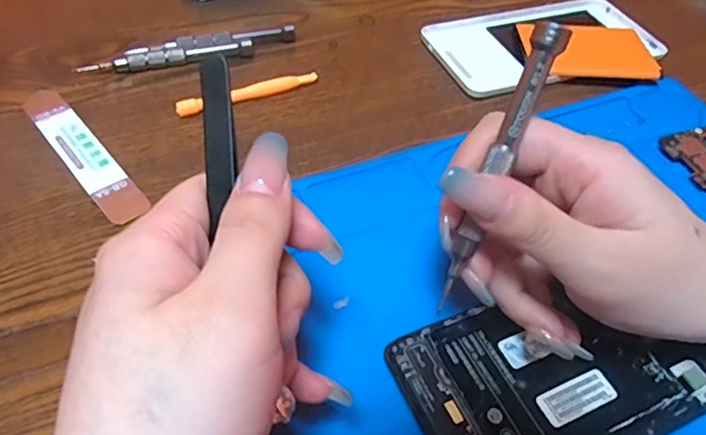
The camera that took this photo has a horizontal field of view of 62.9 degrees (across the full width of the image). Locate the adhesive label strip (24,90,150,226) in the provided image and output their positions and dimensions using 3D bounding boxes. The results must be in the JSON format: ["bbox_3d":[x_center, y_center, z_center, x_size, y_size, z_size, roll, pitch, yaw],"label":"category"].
[{"bbox_3d":[-0.142,-0.036,0.300,0.021,0.004,0.116,-32,57,-28],"label":"adhesive label strip"}]

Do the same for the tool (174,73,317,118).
[{"bbox_3d":[-0.060,-0.072,0.336,0.084,0.008,0.008,-20,52,-20],"label":"tool"}]

